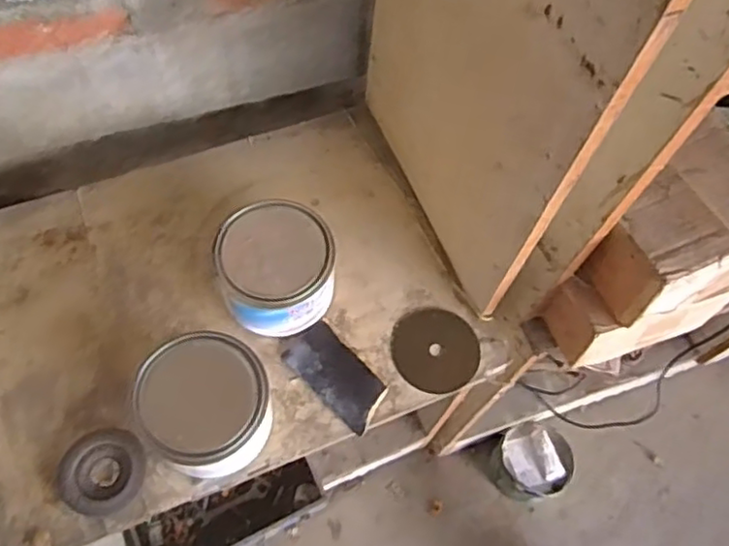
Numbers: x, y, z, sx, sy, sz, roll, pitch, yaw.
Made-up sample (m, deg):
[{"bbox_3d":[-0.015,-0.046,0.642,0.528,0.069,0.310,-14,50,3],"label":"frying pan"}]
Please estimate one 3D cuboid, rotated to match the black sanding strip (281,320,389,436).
[{"bbox_3d":[-0.030,0.119,0.766,0.064,0.012,0.126,-40,72,-21],"label":"black sanding strip"}]

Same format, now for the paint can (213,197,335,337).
[{"bbox_3d":[-0.100,-0.004,0.766,0.125,0.096,0.134,2,63,-3],"label":"paint can"}]

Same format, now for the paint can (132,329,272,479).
[{"bbox_3d":[-0.164,0.138,0.687,0.122,0.104,0.124,2,63,-3],"label":"paint can"}]

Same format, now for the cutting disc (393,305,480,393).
[{"bbox_3d":[0.086,0.092,0.795,0.105,0.004,0.103,3,65,-7],"label":"cutting disc"}]

